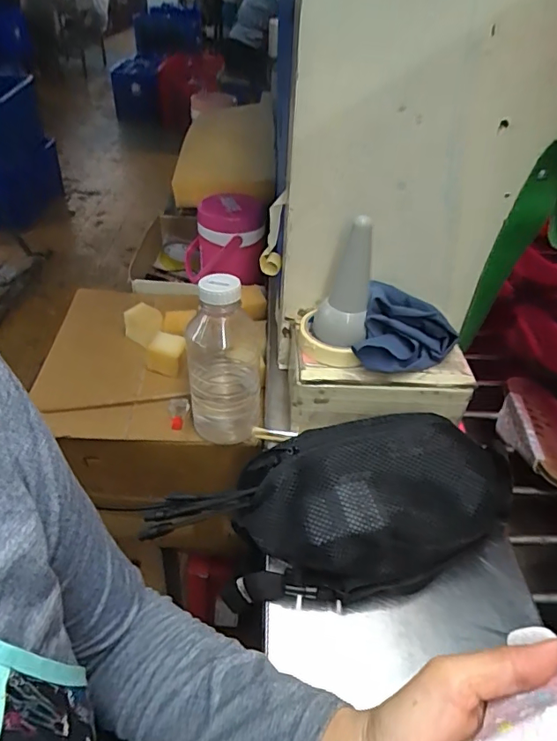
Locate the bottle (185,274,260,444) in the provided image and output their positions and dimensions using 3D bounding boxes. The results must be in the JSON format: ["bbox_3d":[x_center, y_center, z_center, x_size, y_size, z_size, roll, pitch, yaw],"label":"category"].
[{"bbox_3d":[-0.068,-0.016,0.625,0.089,0.221,0.094,1,40,-6],"label":"bottle"}]

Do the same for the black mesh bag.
[{"bbox_3d":[0.060,0.125,0.449,0.355,0.098,0.140,-7,42,-15],"label":"black mesh bag"}]

